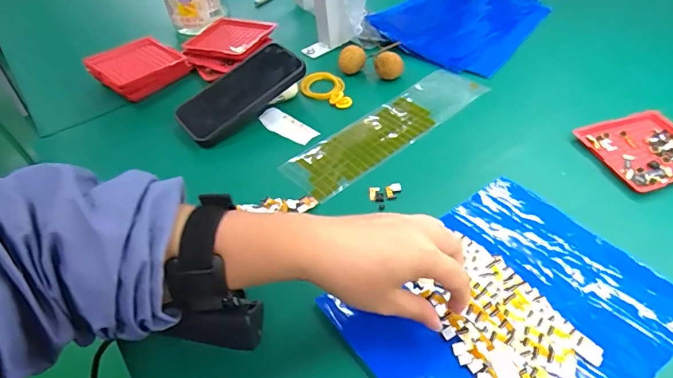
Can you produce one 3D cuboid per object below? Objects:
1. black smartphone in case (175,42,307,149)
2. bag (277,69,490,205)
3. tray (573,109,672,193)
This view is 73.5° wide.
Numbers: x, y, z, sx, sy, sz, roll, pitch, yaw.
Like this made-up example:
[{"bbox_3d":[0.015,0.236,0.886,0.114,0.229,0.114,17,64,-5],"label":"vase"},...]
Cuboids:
[{"bbox_3d":[-0.116,-0.116,0.539,0.157,0.017,0.078,-40,56,-15],"label":"black smartphone in case"},{"bbox_3d":[0.061,-0.074,0.518,0.266,0.007,0.075,-35,51,-25],"label":"bag"},{"bbox_3d":[0.313,-0.043,0.456,0.095,0.010,0.100,-15,45,-7],"label":"tray"}]

